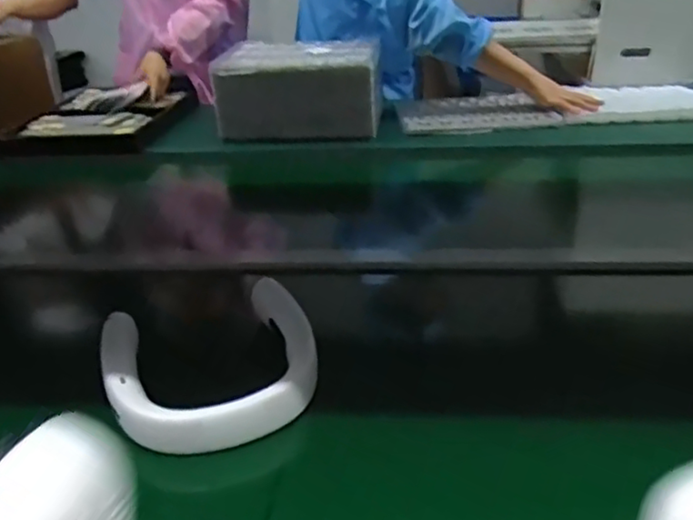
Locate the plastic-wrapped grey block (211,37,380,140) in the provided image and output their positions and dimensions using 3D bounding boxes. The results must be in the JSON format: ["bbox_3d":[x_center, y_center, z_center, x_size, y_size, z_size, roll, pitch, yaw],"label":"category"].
[{"bbox_3d":[-0.094,-0.375,1.404,0.337,0.145,0.225,0,29,6],"label":"plastic-wrapped grey block"}]

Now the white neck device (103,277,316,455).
[{"bbox_3d":[-0.128,0.096,0.619,0.183,0.052,0.172,-15,31,-20],"label":"white neck device"}]

